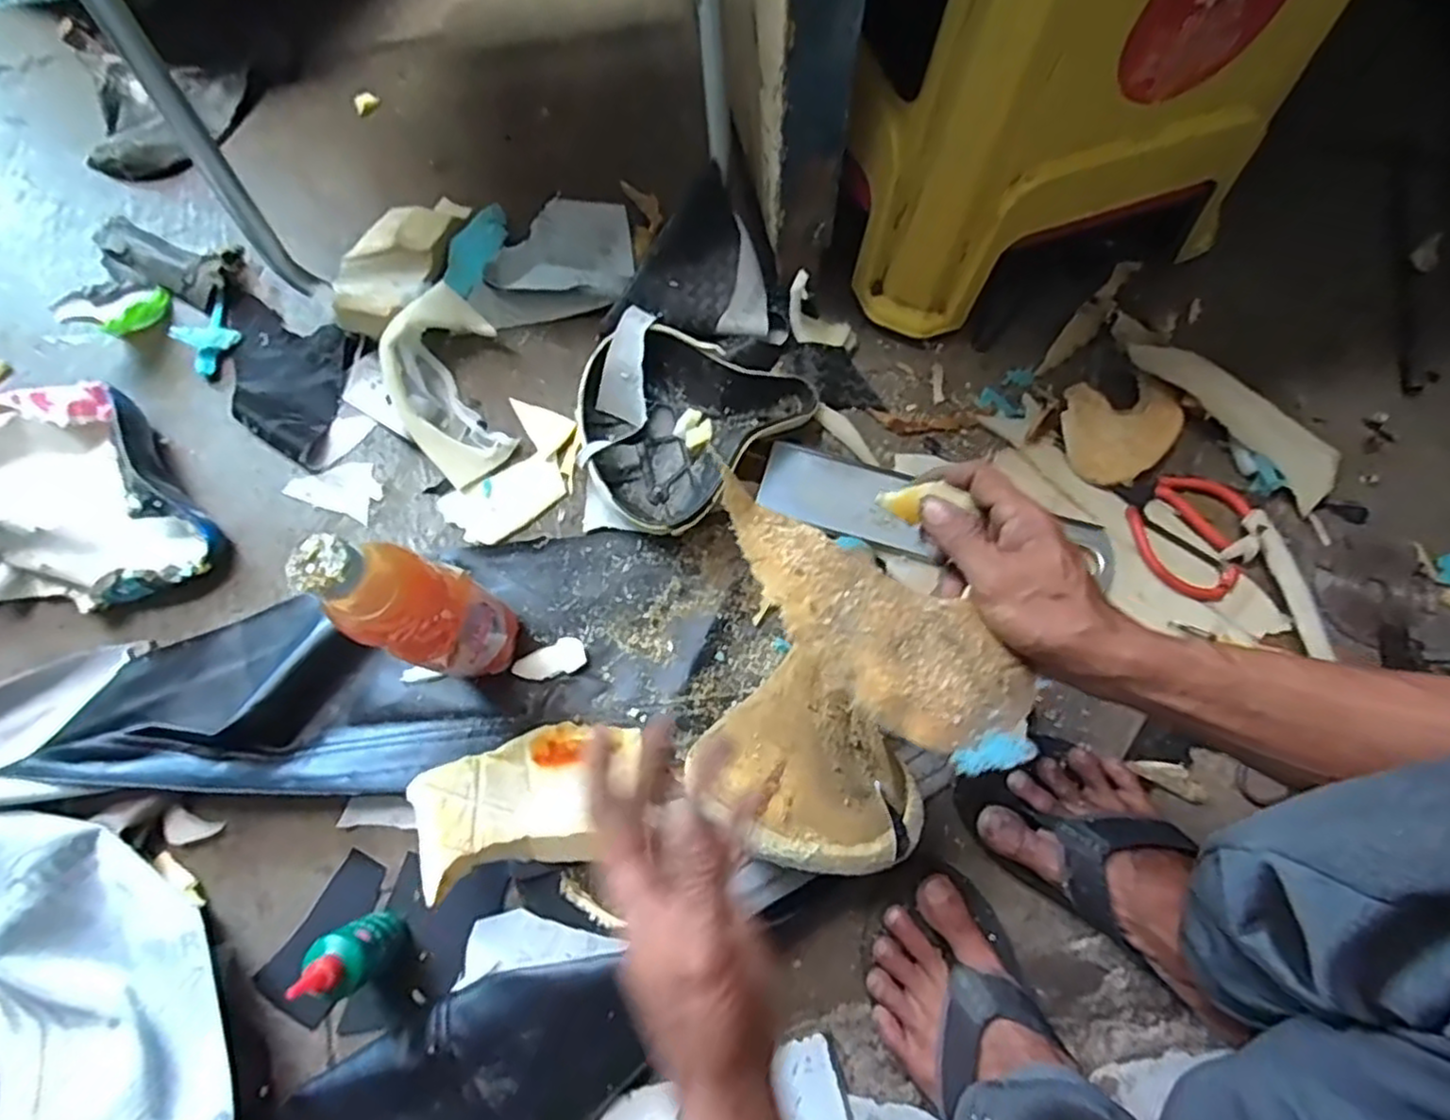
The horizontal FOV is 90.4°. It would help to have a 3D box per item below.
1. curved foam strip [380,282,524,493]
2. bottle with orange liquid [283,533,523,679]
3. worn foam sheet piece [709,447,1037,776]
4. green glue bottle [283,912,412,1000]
[{"bbox_3d":[-0.246,-0.159,0.647,0.102,0.056,0.173,-24,74,-8],"label":"curved foam strip"},{"bbox_3d":[-0.202,0.036,0.494,0.055,0.231,0.068,26,74,7],"label":"bottle with orange liquid"},{"bbox_3d":[0.077,0.033,0.393,0.206,0.022,0.080,39,76,8],"label":"worn foam sheet piece"},{"bbox_3d":[-0.256,0.272,0.496,0.040,0.095,0.044,-24,74,-8],"label":"green glue bottle"}]

